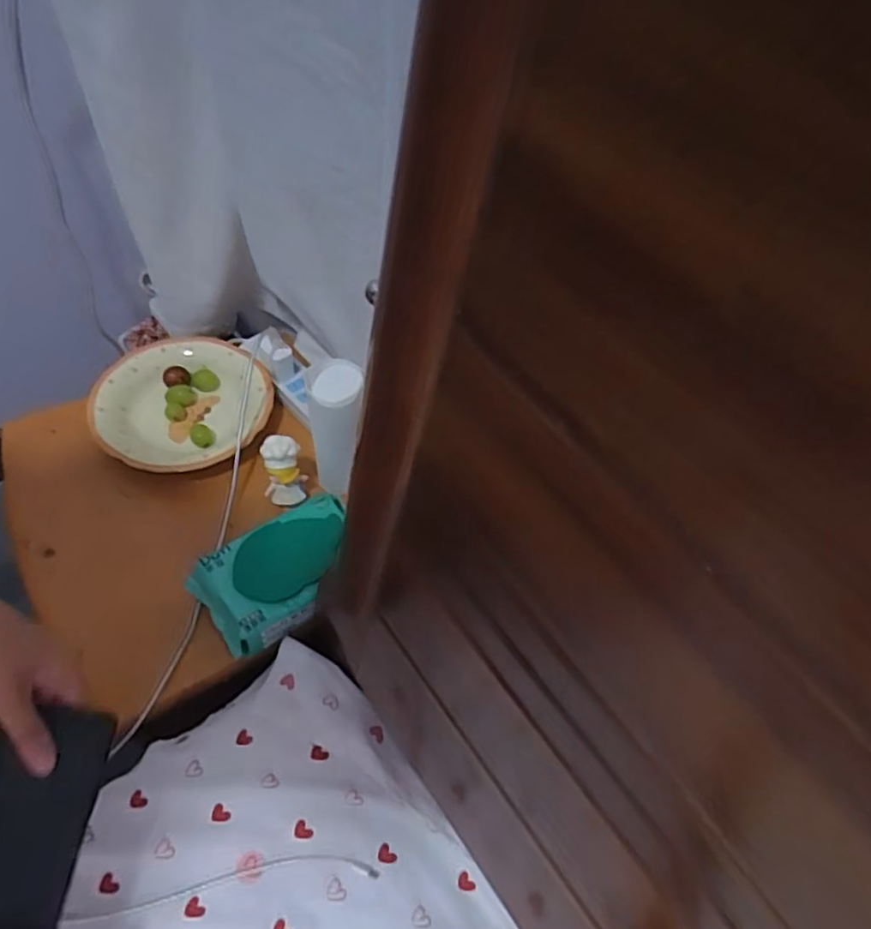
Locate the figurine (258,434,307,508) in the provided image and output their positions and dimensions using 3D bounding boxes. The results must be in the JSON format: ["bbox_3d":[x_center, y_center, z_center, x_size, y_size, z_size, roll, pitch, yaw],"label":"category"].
[{"bbox_3d":[-0.168,0.006,0.677,0.045,0.073,0.048,-6,57,-10],"label":"figurine"}]

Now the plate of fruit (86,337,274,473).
[{"bbox_3d":[-0.305,-0.072,0.751,0.187,0.037,0.202,4,54,-5],"label":"plate of fruit"}]

